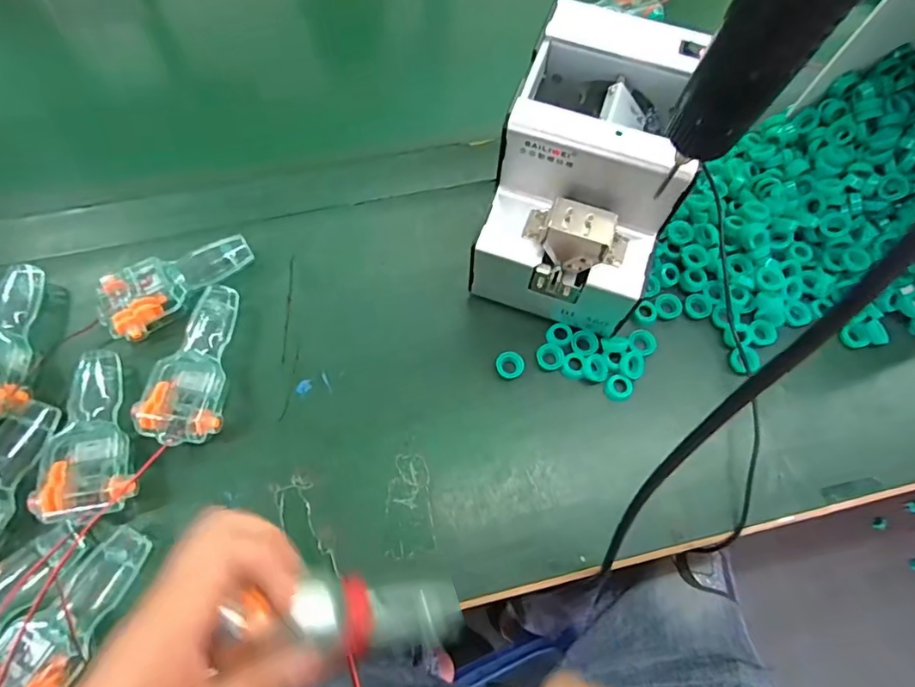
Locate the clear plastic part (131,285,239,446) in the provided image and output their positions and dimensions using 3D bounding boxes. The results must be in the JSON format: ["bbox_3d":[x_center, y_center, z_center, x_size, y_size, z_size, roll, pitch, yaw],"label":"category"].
[{"bbox_3d":[-0.208,0.016,0.407,0.057,0.027,0.122,-2,66,-2],"label":"clear plastic part"}]

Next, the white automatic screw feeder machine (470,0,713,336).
[{"bbox_3d":[0.096,-0.120,0.402,0.124,0.164,0.171,17,66,6],"label":"white automatic screw feeder machine"}]

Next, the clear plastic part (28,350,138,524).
[{"bbox_3d":[-0.274,0.065,0.382,0.057,0.031,0.127,-21,68,-11],"label":"clear plastic part"}]

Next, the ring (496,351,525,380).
[{"bbox_3d":[0.043,0.017,0.421,0.023,0.006,0.022,1,66,-1],"label":"ring"}]

